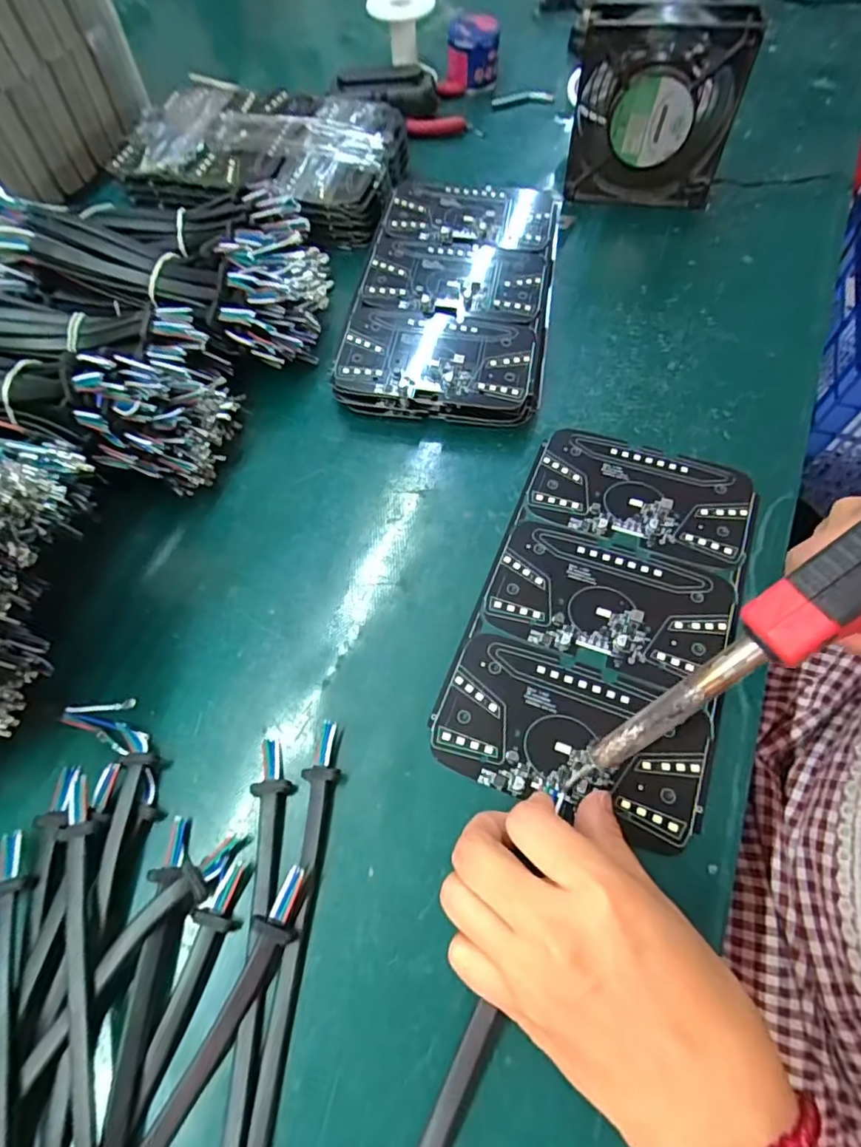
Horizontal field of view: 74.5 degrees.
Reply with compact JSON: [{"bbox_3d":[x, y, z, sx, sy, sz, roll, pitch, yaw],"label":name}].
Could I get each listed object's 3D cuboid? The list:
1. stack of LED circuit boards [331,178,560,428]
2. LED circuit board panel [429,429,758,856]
[{"bbox_3d":[0.020,-0.212,0.430,0.136,0.036,0.232,9,64,5],"label":"stack of LED circuit boards"},{"bbox_3d":[0.100,0.016,0.323,0.130,0.006,0.231,19,64,12],"label":"LED circuit board panel"}]

